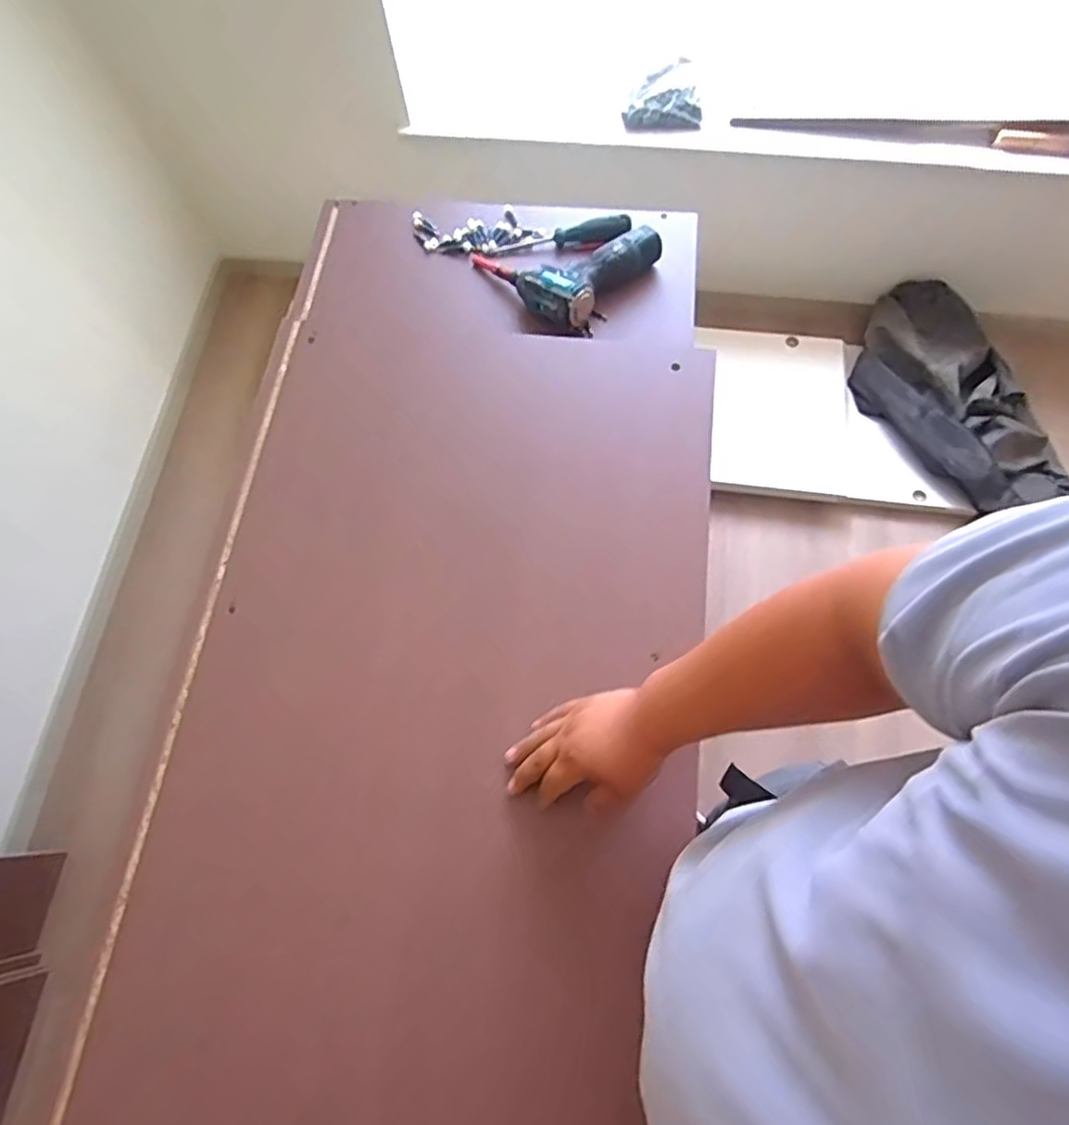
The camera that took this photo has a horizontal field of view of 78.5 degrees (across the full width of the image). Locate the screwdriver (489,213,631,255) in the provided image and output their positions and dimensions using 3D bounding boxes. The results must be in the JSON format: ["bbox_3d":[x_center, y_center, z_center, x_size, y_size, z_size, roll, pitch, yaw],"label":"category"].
[{"bbox_3d":[0.038,-0.474,0.949,0.202,0.035,0.027,-7,70,0],"label":"screwdriver"}]

